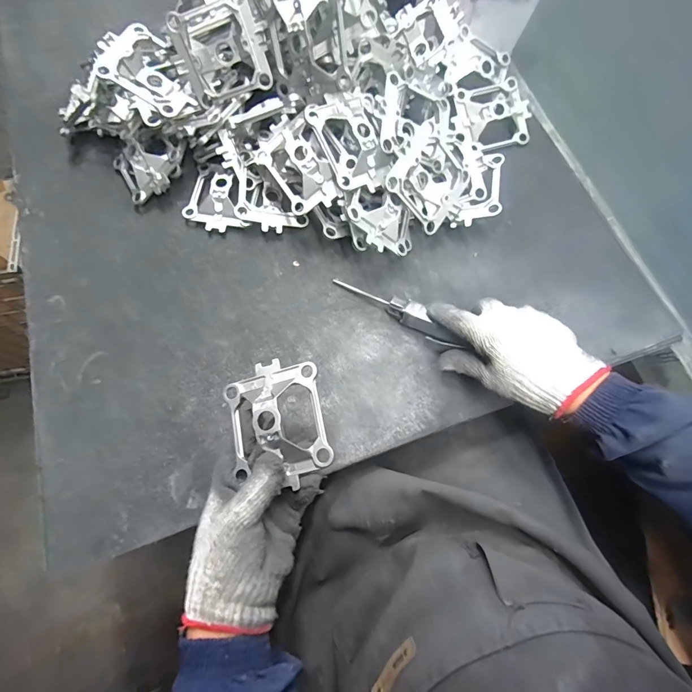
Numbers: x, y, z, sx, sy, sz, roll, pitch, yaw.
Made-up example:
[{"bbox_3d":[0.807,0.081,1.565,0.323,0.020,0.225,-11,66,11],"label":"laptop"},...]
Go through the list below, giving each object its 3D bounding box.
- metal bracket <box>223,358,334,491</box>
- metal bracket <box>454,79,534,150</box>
[{"bbox_3d":[-0.066,0.069,0.360,0.091,0.035,0.111,-14,77,-4],"label":"metal bracket"},{"bbox_3d":[0.229,-0.356,0.578,0.101,0.033,0.099,-18,77,-5],"label":"metal bracket"}]

